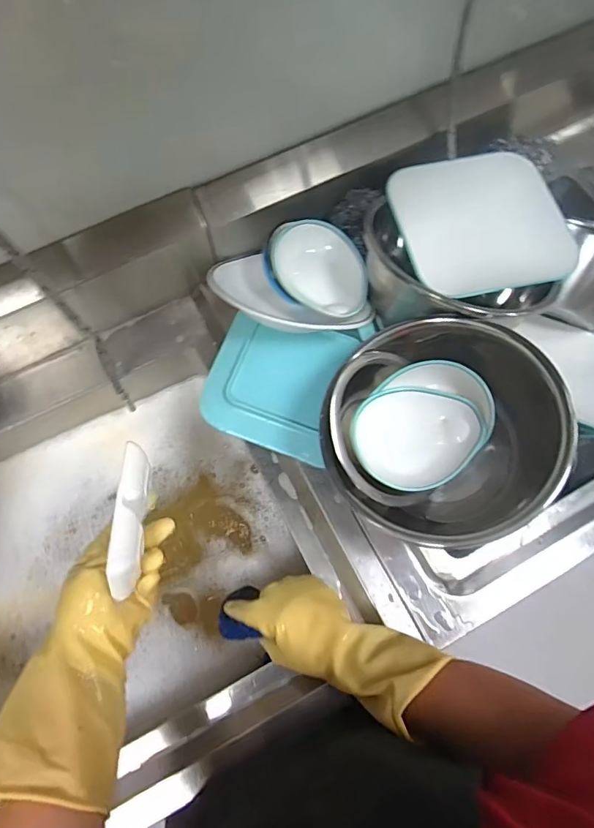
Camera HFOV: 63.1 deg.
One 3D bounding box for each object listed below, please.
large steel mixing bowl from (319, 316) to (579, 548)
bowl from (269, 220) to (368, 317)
[{"bbox_3d":[0.152,0.022,0.551,0.234,0.158,0.240,0,72,1],"label":"large steel mixing bowl"},{"bbox_3d":[0.034,-0.186,0.639,0.144,0.057,0.107,37,76,12],"label":"bowl"}]

